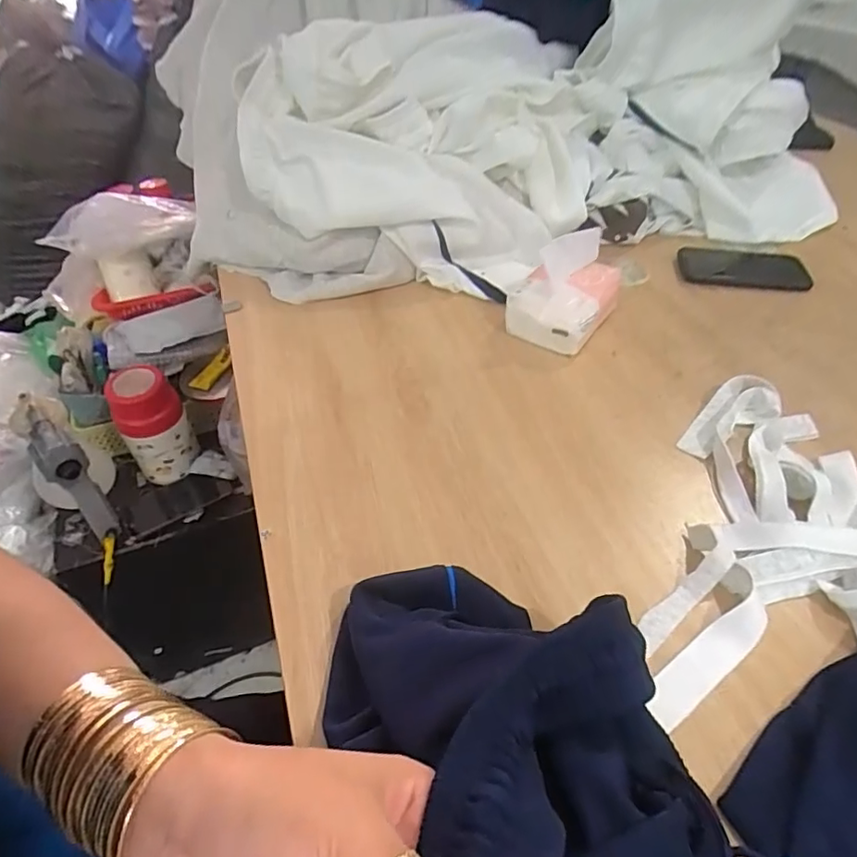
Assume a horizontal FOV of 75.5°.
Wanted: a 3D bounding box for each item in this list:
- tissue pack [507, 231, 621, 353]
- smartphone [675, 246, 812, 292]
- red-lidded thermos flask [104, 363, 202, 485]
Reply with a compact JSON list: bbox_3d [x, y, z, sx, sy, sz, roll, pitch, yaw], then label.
[{"bbox_3d":[0.151,-0.158,0.608,0.094,0.097,0.123,27,52,24],"label":"tissue pack"},{"bbox_3d":[0.400,-0.205,0.707,0.155,0.016,0.072,4,46,5],"label":"smartphone"},{"bbox_3d":[-0.432,-0.003,0.872,0.095,0.178,0.082,-36,55,-29],"label":"red-lidded thermos flask"}]

